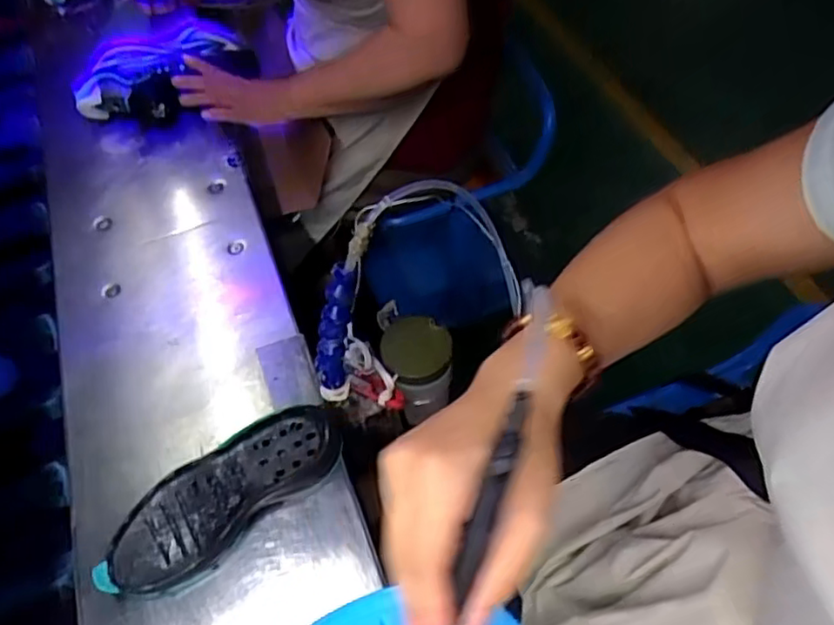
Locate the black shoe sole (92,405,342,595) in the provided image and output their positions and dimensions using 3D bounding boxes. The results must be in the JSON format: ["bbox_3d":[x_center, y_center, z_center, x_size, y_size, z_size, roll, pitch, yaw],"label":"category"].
[{"bbox_3d":[-0.164,0.156,0.548,0.215,0.036,0.086,-36,63,-20],"label":"black shoe sole"}]

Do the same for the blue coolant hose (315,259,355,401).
[{"bbox_3d":[-0.072,0.023,0.566,0.025,0.145,0.021,19,37,13],"label":"blue coolant hose"}]

